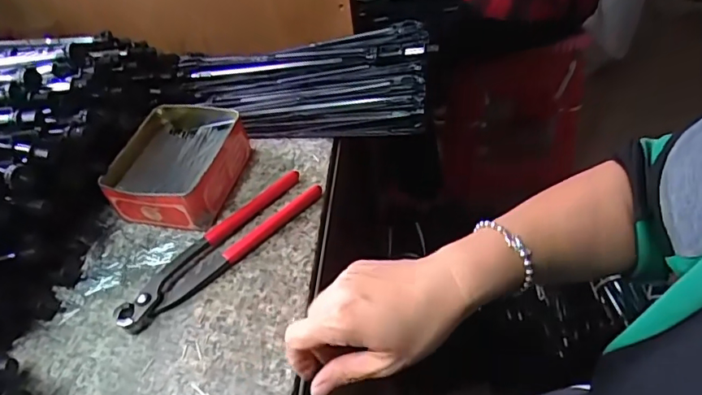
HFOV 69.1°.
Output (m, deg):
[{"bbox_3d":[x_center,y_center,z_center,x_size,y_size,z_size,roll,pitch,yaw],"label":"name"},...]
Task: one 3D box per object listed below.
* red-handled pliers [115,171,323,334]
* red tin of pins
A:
[{"bbox_3d":[-0.112,0.040,0.434,0.191,0.019,0.045,-37,51,-25],"label":"red-handled pliers"},{"bbox_3d":[-0.161,-0.032,0.482,0.099,0.048,0.121,5,48,13],"label":"red tin of pins"}]

